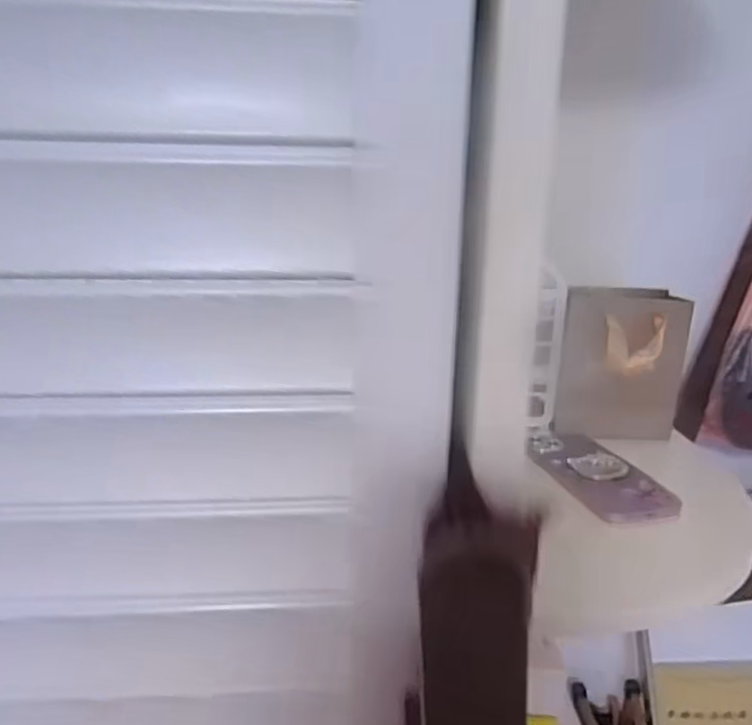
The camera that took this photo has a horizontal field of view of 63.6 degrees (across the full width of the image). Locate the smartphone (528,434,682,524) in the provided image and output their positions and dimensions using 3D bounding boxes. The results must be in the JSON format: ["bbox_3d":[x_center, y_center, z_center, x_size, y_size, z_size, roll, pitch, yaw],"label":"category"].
[{"bbox_3d":[0.204,0.104,0.569,0.078,0.012,0.150,-4,17,-14],"label":"smartphone"}]

